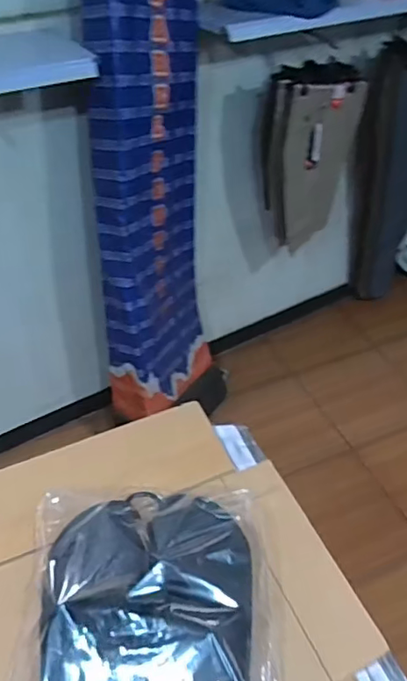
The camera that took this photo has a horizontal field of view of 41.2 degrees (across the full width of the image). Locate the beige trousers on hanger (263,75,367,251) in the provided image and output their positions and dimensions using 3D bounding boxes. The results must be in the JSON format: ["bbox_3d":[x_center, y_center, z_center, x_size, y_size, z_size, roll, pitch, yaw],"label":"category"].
[{"bbox_3d":[0.377,-0.610,1.827,0.393,0.612,0.117,-39,57,-23],"label":"beige trousers on hanger"}]

